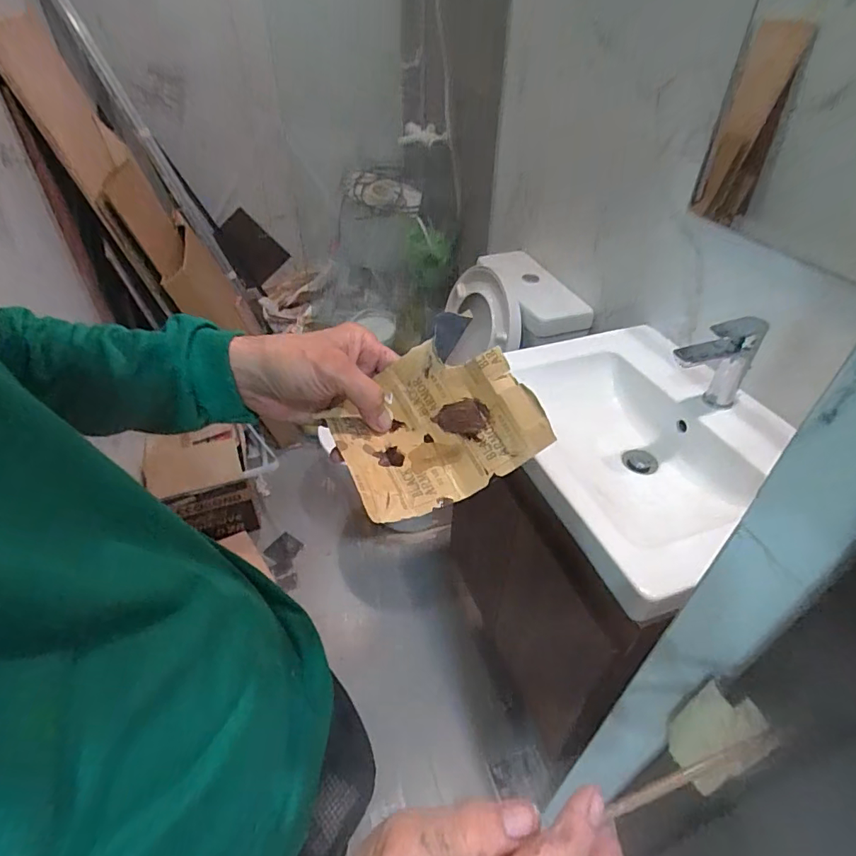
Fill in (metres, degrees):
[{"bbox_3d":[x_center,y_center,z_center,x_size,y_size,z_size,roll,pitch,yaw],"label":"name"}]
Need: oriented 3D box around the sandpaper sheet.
[{"bbox_3d":[0.003,-0.005,0.339,0.124,0.053,0.103,-15,45,-14],"label":"sandpaper sheet"}]

